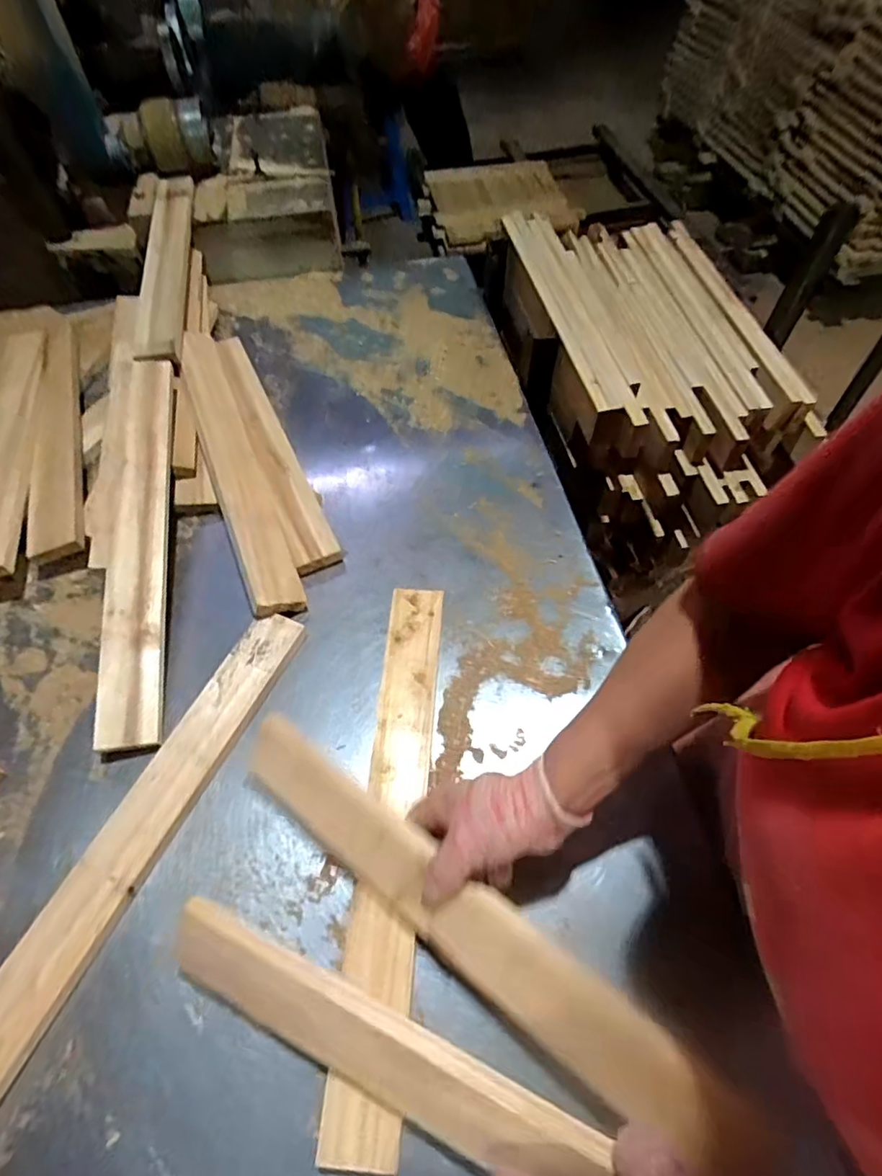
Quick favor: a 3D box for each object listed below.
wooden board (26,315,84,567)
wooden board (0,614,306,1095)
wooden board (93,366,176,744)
[{"bbox_3d":[-0.545,-0.236,0.806,0.059,0.026,0.495,-7,57,-26],"label":"wooden board"},{"bbox_3d":[-0.283,0.228,0.538,0.062,0.027,0.490,20,59,14],"label":"wooden board"},{"bbox_3d":[-0.357,-0.073,0.676,0.064,0.019,0.510,-4,68,-11],"label":"wooden board"}]

